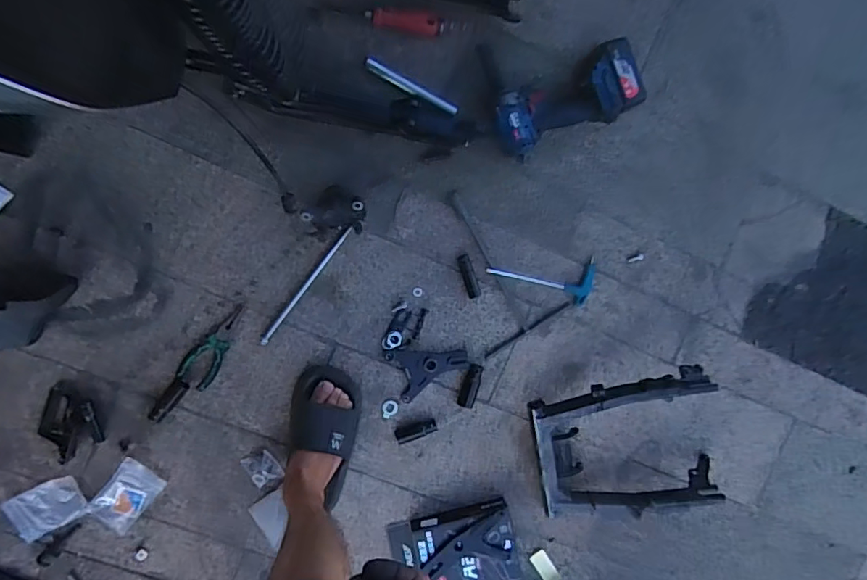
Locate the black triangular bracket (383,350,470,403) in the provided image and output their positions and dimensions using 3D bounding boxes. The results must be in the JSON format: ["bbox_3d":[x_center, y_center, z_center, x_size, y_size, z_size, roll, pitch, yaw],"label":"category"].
[{"bbox_3d":[-0.007,0.132,0.927,0.133,0.006,0.091,-22,98,-4],"label":"black triangular bracket"}]

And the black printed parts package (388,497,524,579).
[{"bbox_3d":[0.043,0.479,0.952,0.222,0.048,0.157,-11,97,-6],"label":"black printed parts package"}]

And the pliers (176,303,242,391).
[{"bbox_3d":[-0.368,0.093,0.879,0.054,0.009,0.152,32,91,-9],"label":"pliers"}]

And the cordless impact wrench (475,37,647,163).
[{"bbox_3d":[0.212,-0.336,0.867,0.241,0.070,0.180,-14,97,7],"label":"cordless impact wrench"}]

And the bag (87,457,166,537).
[{"bbox_3d":[-0.517,0.349,0.883,0.077,0.004,0.117,39,90,-9],"label":"bag"}]

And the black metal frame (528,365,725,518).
[{"bbox_3d":[0.352,0.280,0.929,0.321,0.117,0.249,-13,97,-5],"label":"black metal frame"}]

